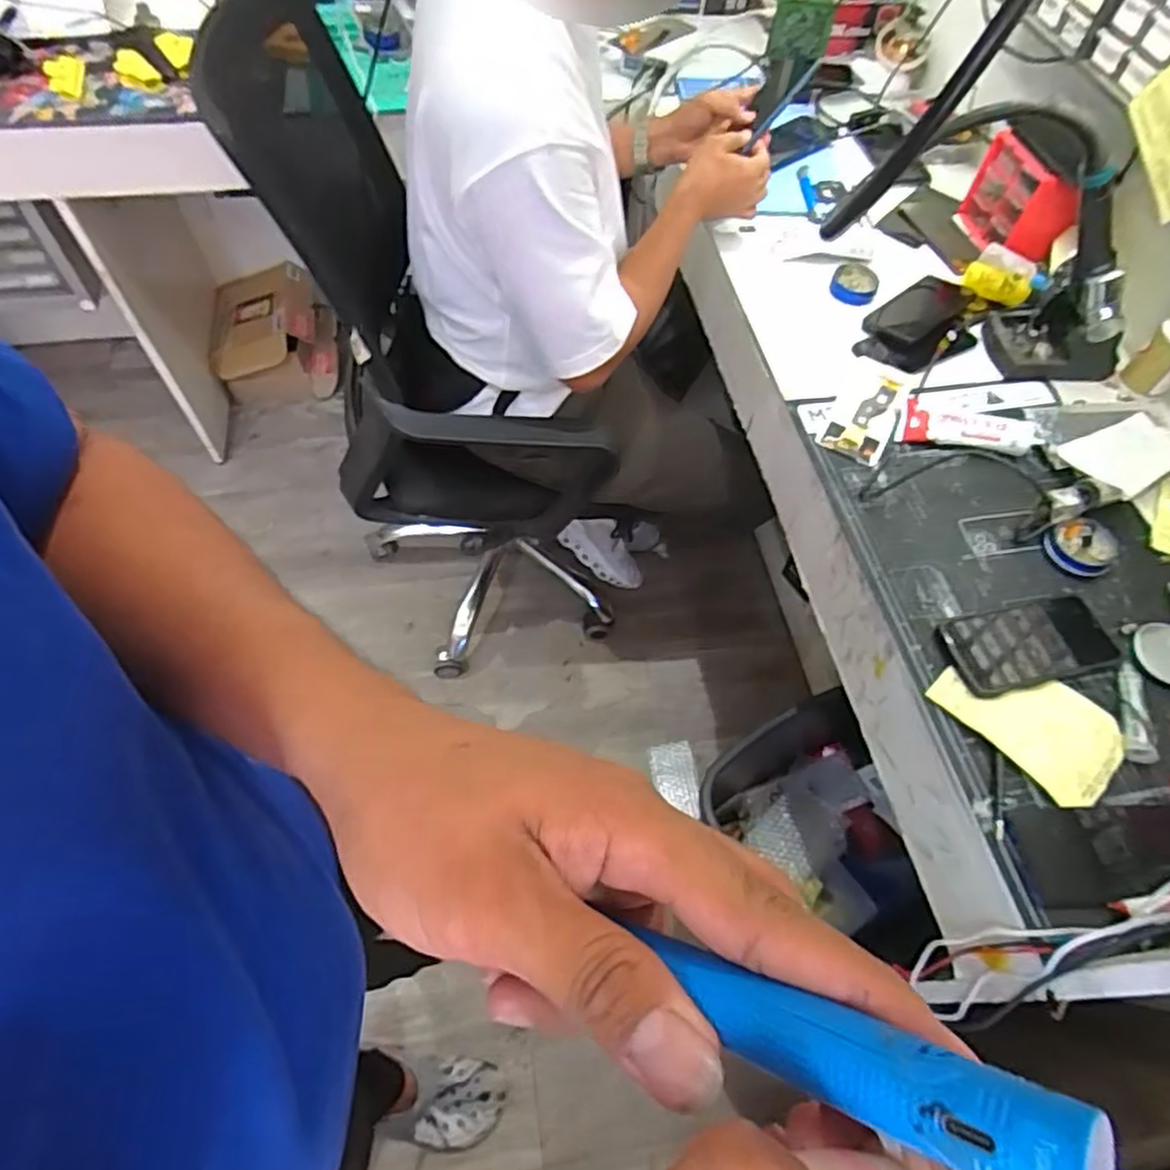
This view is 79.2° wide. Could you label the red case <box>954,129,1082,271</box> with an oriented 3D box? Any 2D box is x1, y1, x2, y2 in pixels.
[{"bbox_3d":[0.599,-0.532,0.972,0.067,0.115,0.150,-7,60,-8],"label":"red case"}]

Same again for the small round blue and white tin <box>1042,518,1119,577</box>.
[{"bbox_3d":[0.505,-0.040,0.718,0.068,0.019,0.062,1,59,-2],"label":"small round blue and white tin"}]

